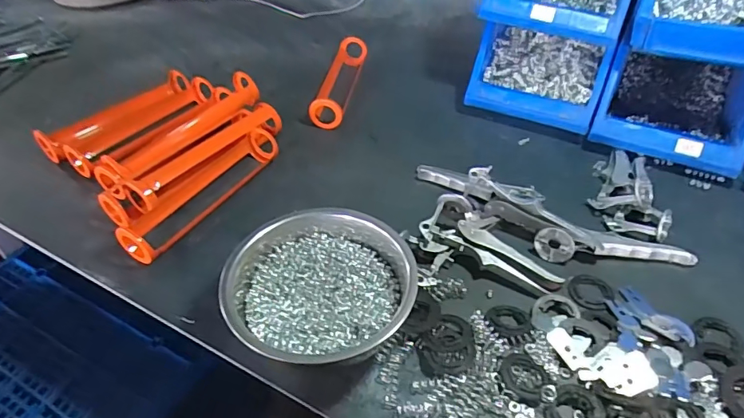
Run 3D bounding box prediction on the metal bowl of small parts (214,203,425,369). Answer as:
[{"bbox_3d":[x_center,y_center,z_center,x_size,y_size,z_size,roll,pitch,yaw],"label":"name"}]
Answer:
[{"bbox_3d":[-0.047,0.075,0.498,0.180,0.075,0.190,-1,44,1],"label":"metal bowl of small parts"}]

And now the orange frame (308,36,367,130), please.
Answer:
[{"bbox_3d":[-0.058,-0.235,0.853,0.063,0.041,0.264,6,45,7],"label":"orange frame"}]

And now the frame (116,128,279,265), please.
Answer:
[{"bbox_3d":[-0.224,-0.029,0.639,0.065,0.041,0.261,21,49,22],"label":"frame"}]

